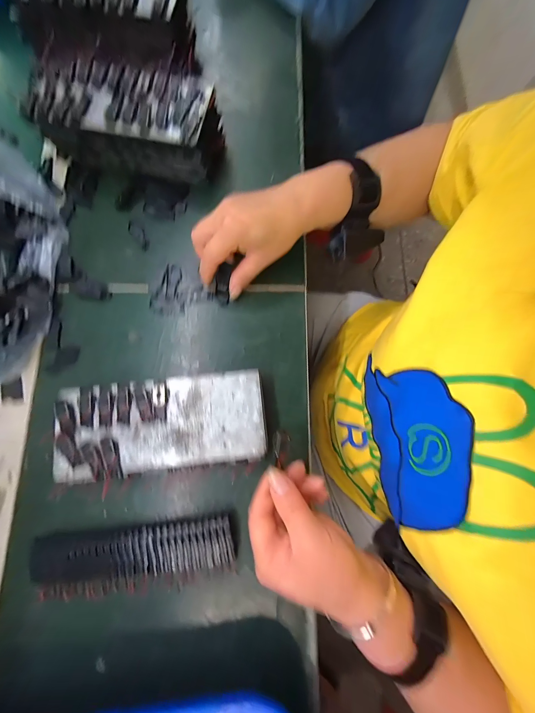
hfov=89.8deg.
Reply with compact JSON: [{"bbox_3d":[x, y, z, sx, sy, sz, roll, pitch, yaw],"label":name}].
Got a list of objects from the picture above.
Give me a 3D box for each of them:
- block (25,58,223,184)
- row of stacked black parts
[{"bbox_3d":[-0.158,-0.270,0.313,0.206,0.063,0.083,11,79,1],"label":"block"},{"bbox_3d":[-0.124,0.181,0.253,0.184,0.022,0.042,-6,79,-2],"label":"row of stacked black parts"}]

